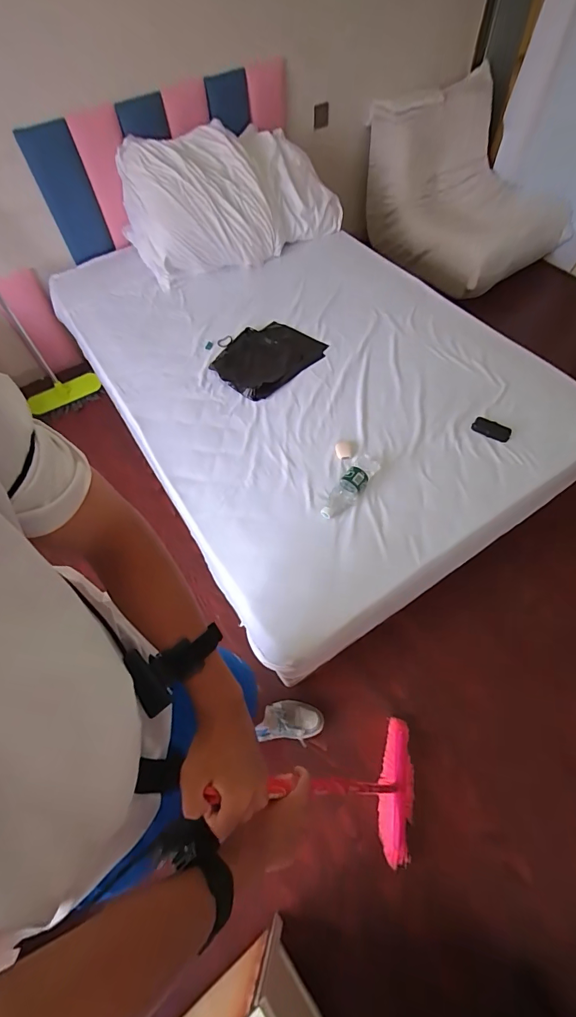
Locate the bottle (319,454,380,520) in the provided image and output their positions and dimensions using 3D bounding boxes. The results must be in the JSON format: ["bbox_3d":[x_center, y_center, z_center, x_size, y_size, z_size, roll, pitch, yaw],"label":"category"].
[{"bbox_3d":[0.173,-0.061,1.152,0.076,0.055,0.234,34,77,22],"label":"bottle"}]

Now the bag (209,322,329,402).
[{"bbox_3d":[-0.076,-0.551,1.472,0.377,0.046,0.302,-38,64,-18],"label":"bag"}]

